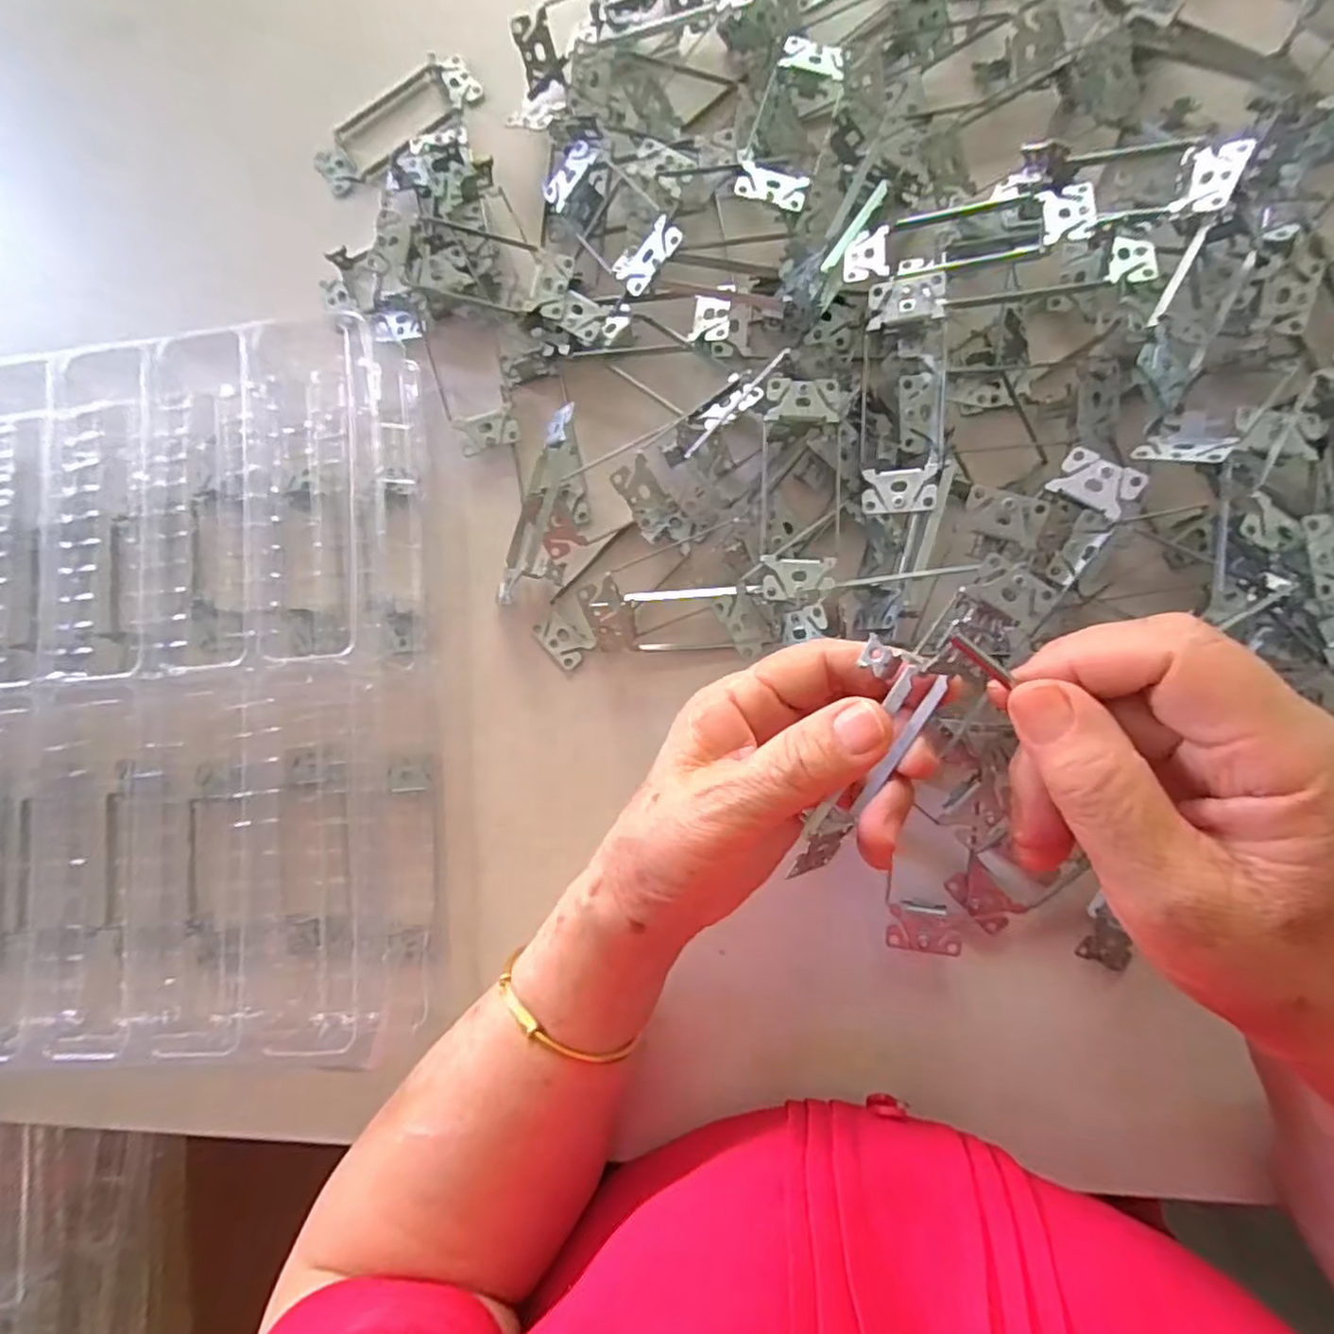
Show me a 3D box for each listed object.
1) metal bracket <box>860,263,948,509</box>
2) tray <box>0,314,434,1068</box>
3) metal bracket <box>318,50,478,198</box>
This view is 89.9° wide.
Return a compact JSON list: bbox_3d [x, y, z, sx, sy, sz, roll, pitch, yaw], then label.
[{"bbox_3d":[0.109,-0.125,0.309,0.035,0.008,0.106,1,91,25],"label":"metal bracket"},{"bbox_3d":[-0.332,0.016,0.349,0.416,0.076,0.341,-4,84,6],"label":"tray"},{"bbox_3d":[-0.158,-0.317,0.391,0.103,0.008,0.043,-43,81,1],"label":"metal bracket"}]

